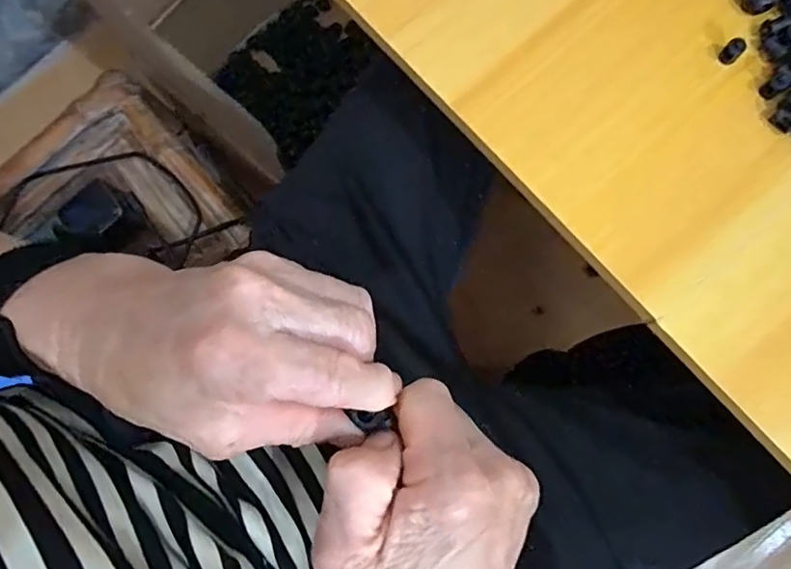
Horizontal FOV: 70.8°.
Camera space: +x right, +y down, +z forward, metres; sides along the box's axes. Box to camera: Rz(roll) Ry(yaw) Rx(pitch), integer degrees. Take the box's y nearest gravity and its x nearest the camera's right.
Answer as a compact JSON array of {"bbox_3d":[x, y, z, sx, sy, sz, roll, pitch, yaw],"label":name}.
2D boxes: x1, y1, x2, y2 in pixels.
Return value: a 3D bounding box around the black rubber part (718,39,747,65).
[{"bbox_3d":[0.190,-0.131,0.314,0.008,0.013,0.009,-43,81,-6],"label":"black rubber part"}]

